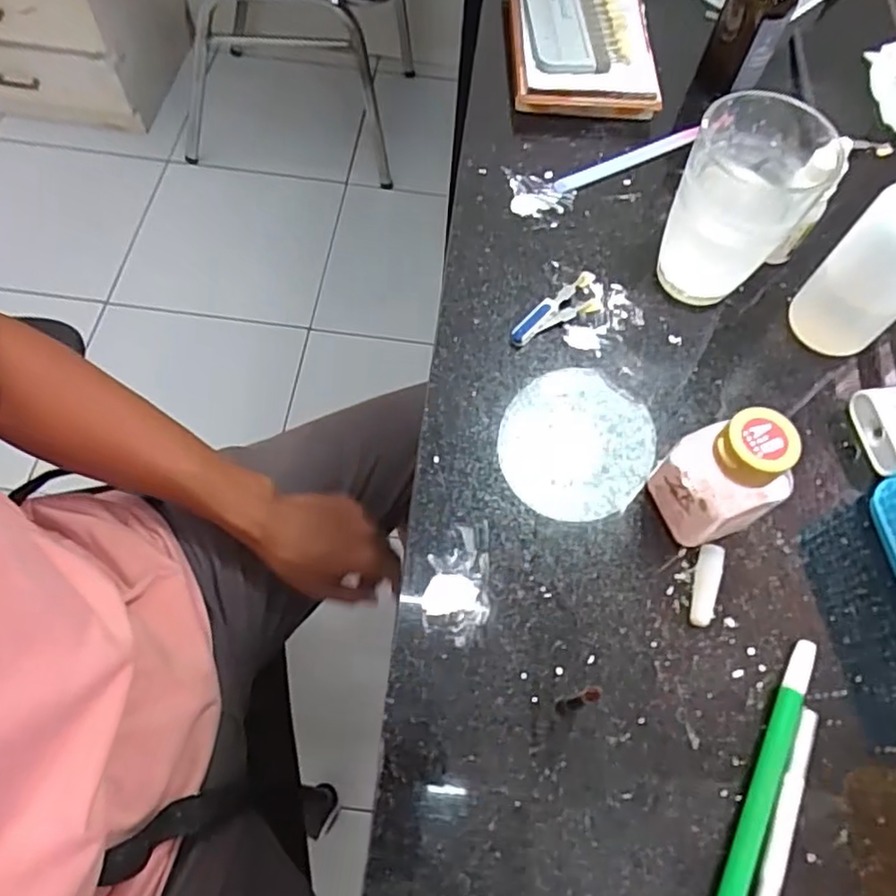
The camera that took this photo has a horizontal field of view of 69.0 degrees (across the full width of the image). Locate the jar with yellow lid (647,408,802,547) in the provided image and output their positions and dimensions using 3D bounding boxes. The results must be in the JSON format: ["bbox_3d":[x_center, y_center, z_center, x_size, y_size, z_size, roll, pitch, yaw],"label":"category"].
[{"bbox_3d":[0.121,0.014,0.291,0.038,0.073,0.039,-19,66,-12],"label":"jar with yellow lid"}]

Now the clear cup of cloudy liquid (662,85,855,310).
[{"bbox_3d":[0.155,-0.128,0.350,0.066,0.094,0.069,34,67,13],"label":"clear cup of cloudy liquid"}]

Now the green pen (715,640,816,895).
[{"bbox_3d":[0.128,0.139,0.264,0.011,0.009,0.130,28,66,10],"label":"green pen"}]

